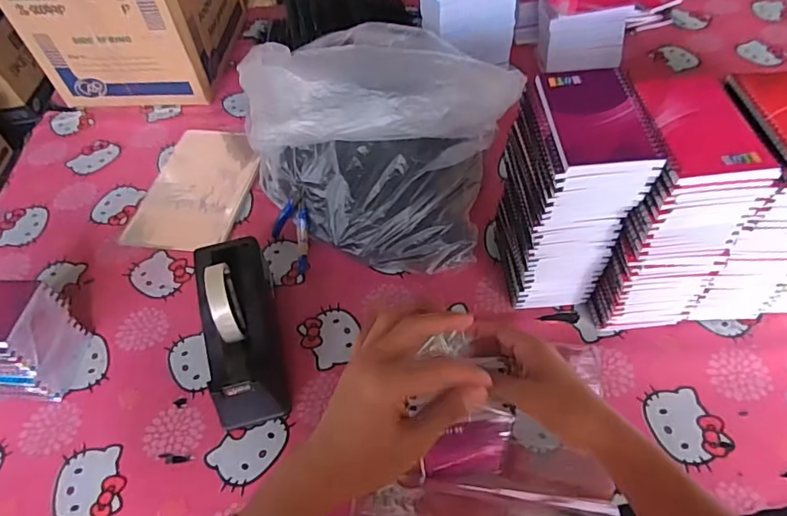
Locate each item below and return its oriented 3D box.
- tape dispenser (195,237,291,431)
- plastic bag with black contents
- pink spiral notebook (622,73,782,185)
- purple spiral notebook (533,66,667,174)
[{"bbox_3d":[-0.176,0.078,0.587,0.077,0.125,0.206,-14,53,-6],"label":"tape dispenser"},{"bbox_3d":[-0.016,-0.121,0.637,0.339,0.254,0.169,-2,52,3],"label":"plastic bag with black contents"},{"bbox_3d":[0.273,-0.121,0.453,0.094,0.014,0.129,-4,52,1],"label":"pink spiral notebook"},{"bbox_3d":[0.184,-0.132,0.461,0.085,0.008,0.127,-4,52,2],"label":"purple spiral notebook"}]

